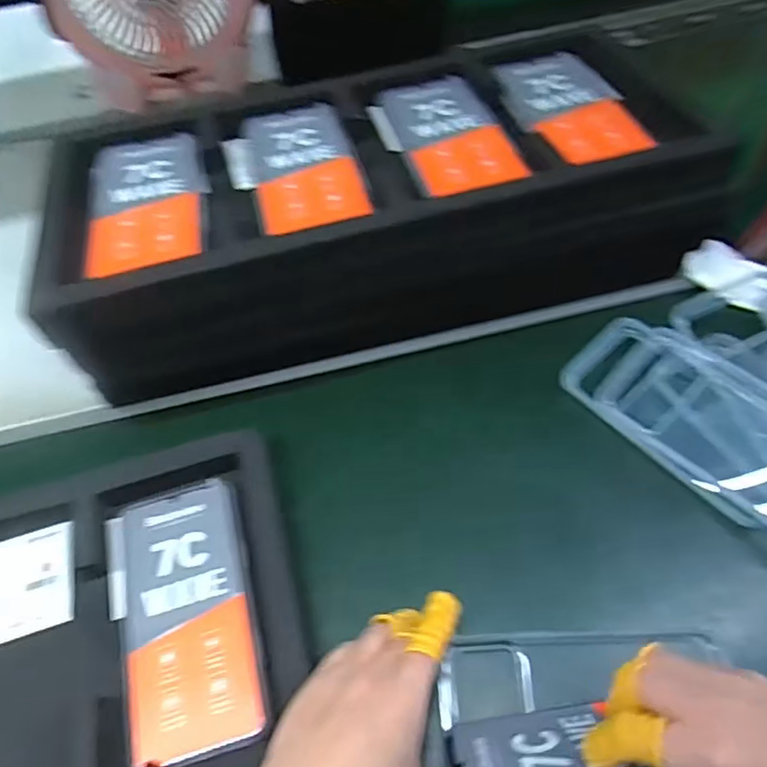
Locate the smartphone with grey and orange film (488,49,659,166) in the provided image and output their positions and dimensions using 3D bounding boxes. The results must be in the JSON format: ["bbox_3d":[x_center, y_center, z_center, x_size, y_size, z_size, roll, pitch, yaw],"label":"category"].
[{"bbox_3d":[0.150,-0.215,0.471,0.086,0.014,0.163,-12,52,-4],"label":"smartphone with grey and orange film"}]

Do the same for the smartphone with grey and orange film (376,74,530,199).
[{"bbox_3d":[0.052,-0.196,0.473,0.078,0.010,0.160,-12,52,-4],"label":"smartphone with grey and orange film"}]

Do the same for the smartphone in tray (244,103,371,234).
[{"bbox_3d":[-0.061,-0.169,0.463,0.078,0.008,0.163,-14,52,-5],"label":"smartphone in tray"}]

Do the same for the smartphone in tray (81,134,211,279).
[{"bbox_3d":[-0.173,-0.134,0.446,0.082,0.012,0.160,-14,52,-6],"label":"smartphone in tray"}]

